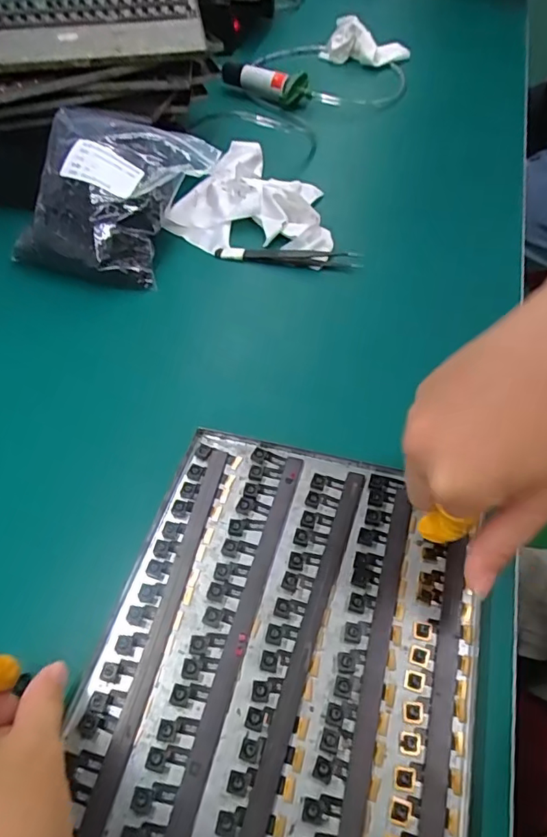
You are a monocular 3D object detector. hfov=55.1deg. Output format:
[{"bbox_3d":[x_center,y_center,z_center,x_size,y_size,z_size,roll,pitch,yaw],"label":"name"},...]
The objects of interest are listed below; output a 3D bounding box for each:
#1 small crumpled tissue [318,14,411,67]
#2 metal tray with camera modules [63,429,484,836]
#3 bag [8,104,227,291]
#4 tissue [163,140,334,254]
[{"bbox_3d":[0.122,-0.503,0.698,0.116,0.038,0.042,21,57,16],"label":"small crumpled tissue"},{"bbox_3d":[0.004,0.123,0.256,0.177,0.006,0.245,12,55,10],"label":"metal tray with camera modules"},{"bbox_3d":[-0.140,-0.197,0.453,0.126,0.073,0.149,16,56,13],"label":"bag"},{"bbox_3d":[-0.029,-0.225,0.498,0.143,0.030,0.199,-3,54,-1],"label":"tissue"}]

